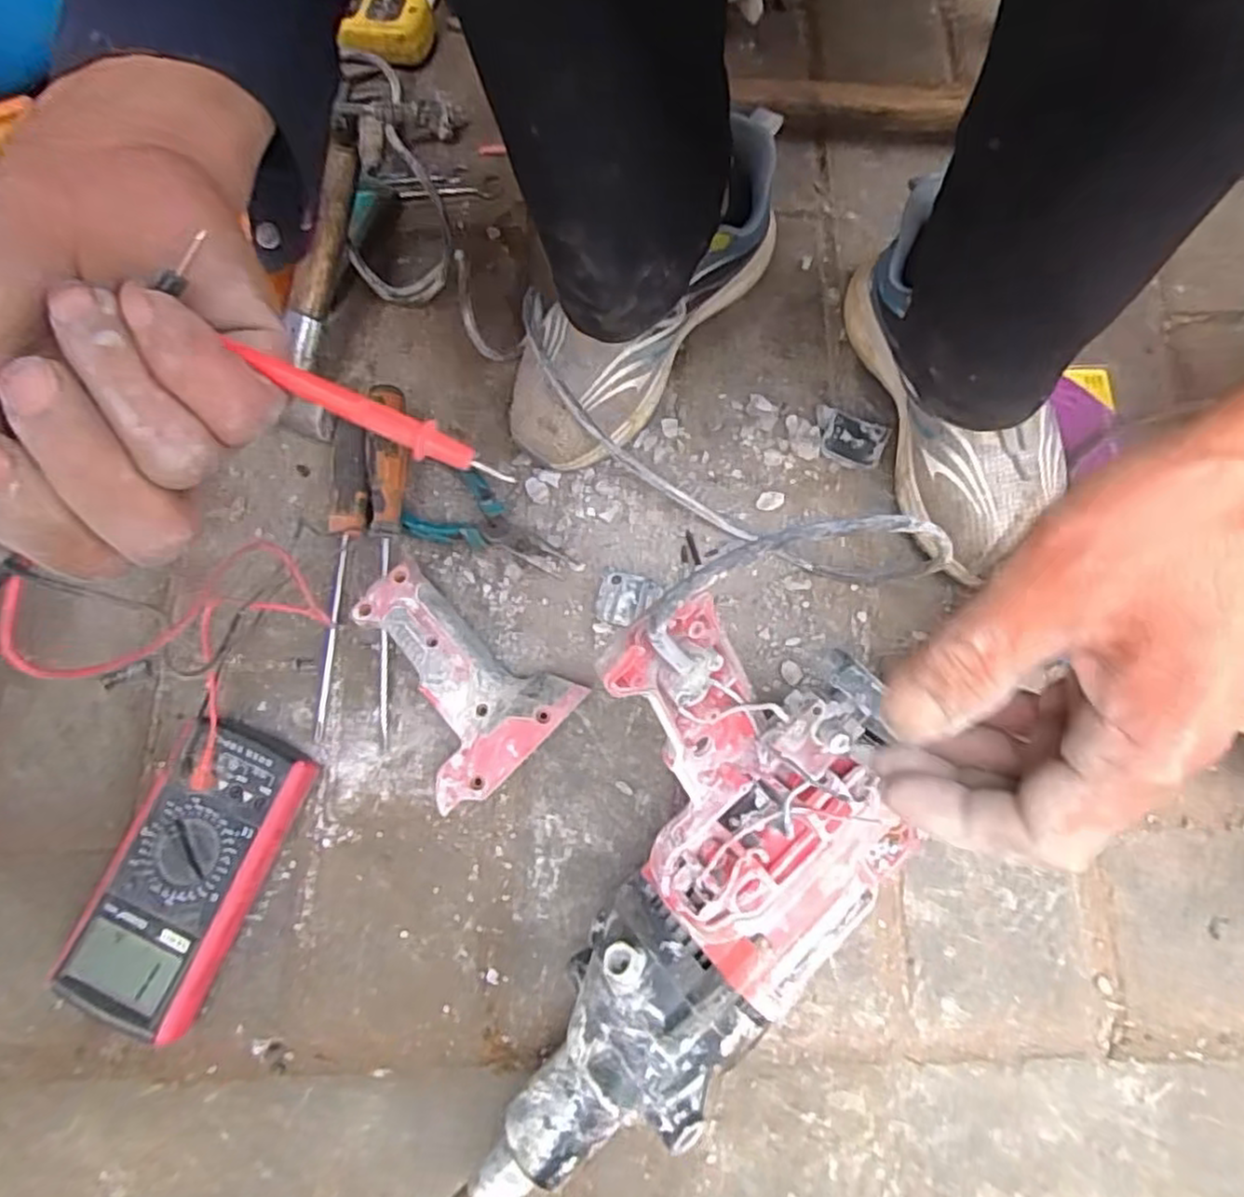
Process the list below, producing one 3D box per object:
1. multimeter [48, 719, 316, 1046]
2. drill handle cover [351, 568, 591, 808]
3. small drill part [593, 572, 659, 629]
[{"bbox_3d":[-0.274,0.174,0.450,0.090,0.040,0.184,21,77,8],"label":"multimeter"},{"bbox_3d":[-0.118,0.055,0.475,0.154,0.041,0.113,41,80,15],"label":"drill handle cover"},{"bbox_3d":[0.003,0.002,0.498,0.040,0.011,0.038,11,74,8],"label":"small drill part"}]

